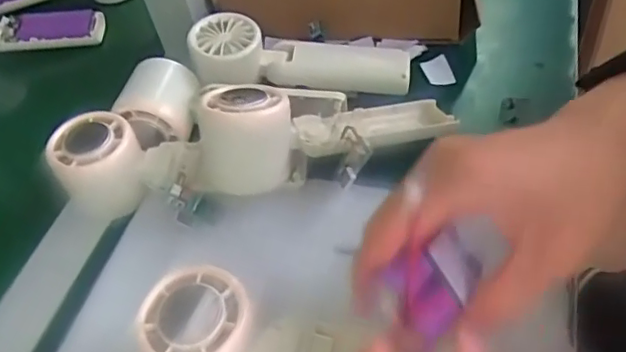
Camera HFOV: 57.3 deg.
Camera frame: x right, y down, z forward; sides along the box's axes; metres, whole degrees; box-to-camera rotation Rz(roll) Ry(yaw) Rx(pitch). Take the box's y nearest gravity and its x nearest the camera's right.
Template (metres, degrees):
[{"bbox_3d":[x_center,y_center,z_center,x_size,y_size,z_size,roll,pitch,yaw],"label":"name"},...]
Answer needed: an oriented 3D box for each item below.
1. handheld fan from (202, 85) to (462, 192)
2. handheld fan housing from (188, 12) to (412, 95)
[{"bbox_3d":[0.007,-0.030,0.368,0.168,0.063,0.071,-9,51,0],"label":"handheld fan"},{"bbox_3d":[-0.010,-0.087,0.429,0.164,0.039,0.058,3,52,10],"label":"handheld fan housing"}]

